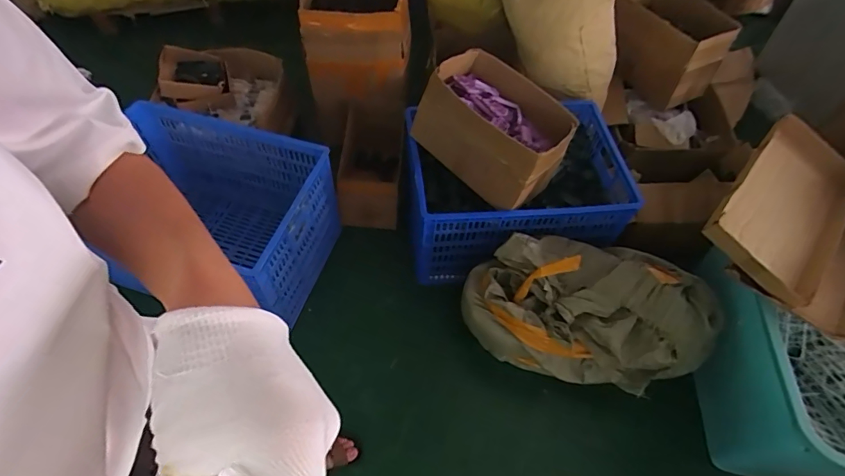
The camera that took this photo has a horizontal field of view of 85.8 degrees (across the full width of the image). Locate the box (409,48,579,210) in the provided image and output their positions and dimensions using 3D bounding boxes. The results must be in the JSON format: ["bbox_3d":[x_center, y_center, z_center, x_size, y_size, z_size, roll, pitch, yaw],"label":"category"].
[{"bbox_3d":[0.196,-0.319,1.322,0.429,0.240,0.256,37,63,19],"label":"box"}]

